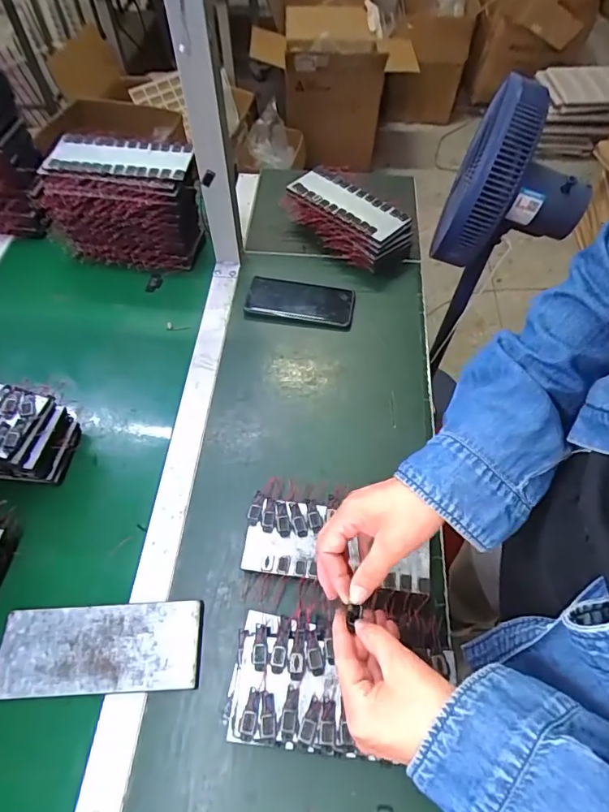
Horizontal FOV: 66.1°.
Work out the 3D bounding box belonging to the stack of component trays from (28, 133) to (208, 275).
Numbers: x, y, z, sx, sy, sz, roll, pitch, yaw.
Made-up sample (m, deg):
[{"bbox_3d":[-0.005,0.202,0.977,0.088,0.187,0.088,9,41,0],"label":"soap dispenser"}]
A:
[{"bbox_3d":[-0.275,-0.310,0.734,0.232,0.159,0.103,5,59,3],"label":"stack of component trays"}]

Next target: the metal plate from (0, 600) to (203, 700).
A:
[{"bbox_3d":[-0.208,0.247,0.478,0.201,0.008,0.081,-3,59,-1],"label":"metal plate"}]

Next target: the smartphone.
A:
[{"bbox_3d":[-0.007,-0.165,0.726,0.164,0.013,0.081,7,59,4],"label":"smartphone"}]

